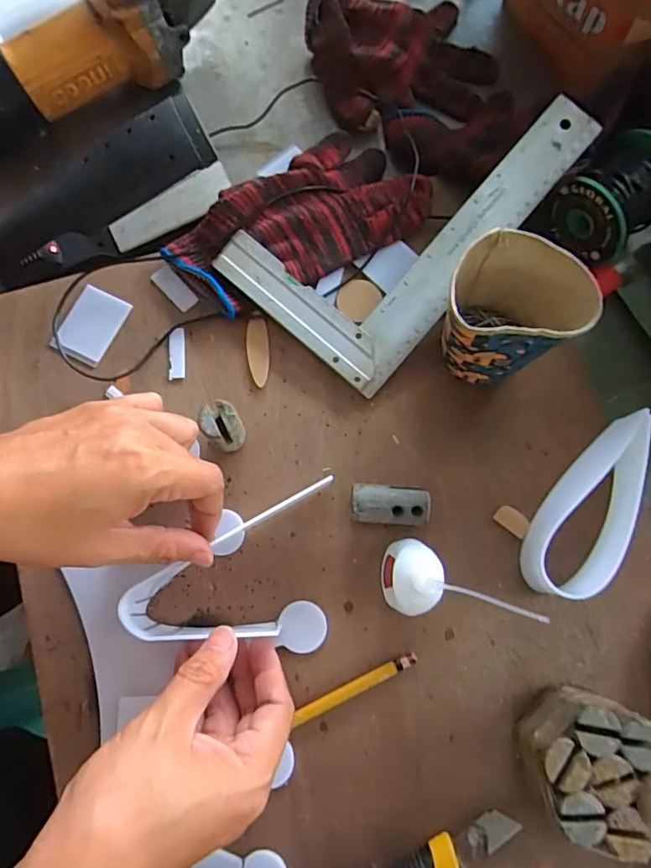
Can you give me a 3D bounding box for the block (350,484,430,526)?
[{"bbox_3d":[0.042,0.048,0.350,0.050,0.024,0.024,4,78,3],"label":"block"}]

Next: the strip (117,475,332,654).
[{"bbox_3d":[-0.060,0.085,0.336,0.124,0.039,0.108,-3,75,-2],"label":"strip"}]

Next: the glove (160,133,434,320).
[{"bbox_3d":[-0.017,-0.166,0.404,0.202,0.030,0.099,-31,78,-4],"label":"glove"}]

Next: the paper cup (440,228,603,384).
[{"bbox_3d":[0.115,-0.074,0.343,0.084,0.095,0.065,12,78,3],"label":"paper cup"}]

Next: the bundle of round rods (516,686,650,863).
[{"bbox_3d":[0.152,0.189,0.302,0.072,0.052,0.071,-1,77,2],"label":"bundle of round rods"}]

